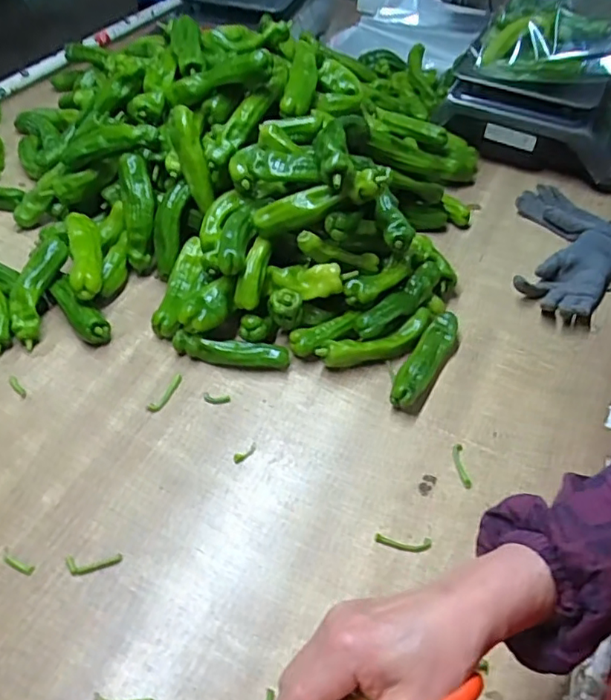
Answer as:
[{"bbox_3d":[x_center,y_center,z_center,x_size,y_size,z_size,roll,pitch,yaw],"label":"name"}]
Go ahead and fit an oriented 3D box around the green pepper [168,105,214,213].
[{"bbox_3d":[-0.146,-0.246,0.724,0.029,0.130,0.042,-20,11,-19],"label":"green pepper"}]

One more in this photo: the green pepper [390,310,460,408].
[{"bbox_3d":[0.145,0.014,0.684,0.042,0.038,0.158,29,54,21],"label":"green pepper"}]

